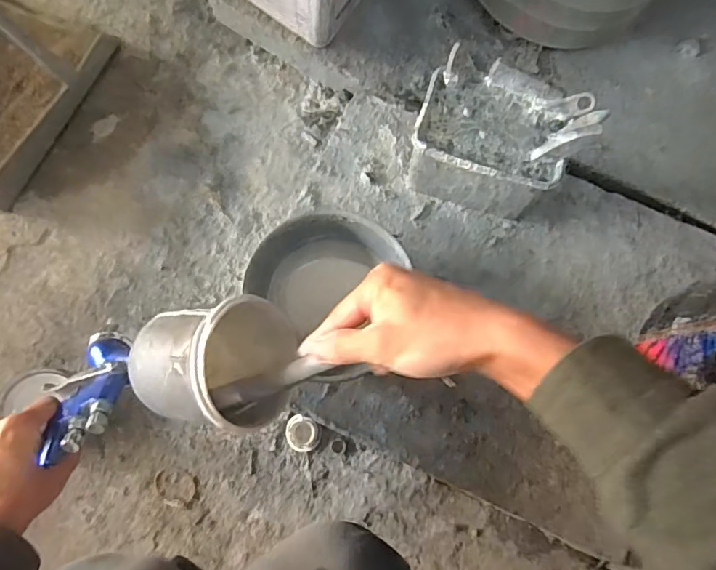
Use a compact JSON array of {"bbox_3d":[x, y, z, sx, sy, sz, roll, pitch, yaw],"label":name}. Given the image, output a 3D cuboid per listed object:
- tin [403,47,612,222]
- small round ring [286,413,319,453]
[{"bbox_3d":[0.145,-0.154,0.543,0.164,0.112,0.114,19,79,2],"label":"tin"},{"bbox_3d":[-0.068,0.178,0.607,0.038,0.009,0.040,0,79,-2],"label":"small round ring"}]

